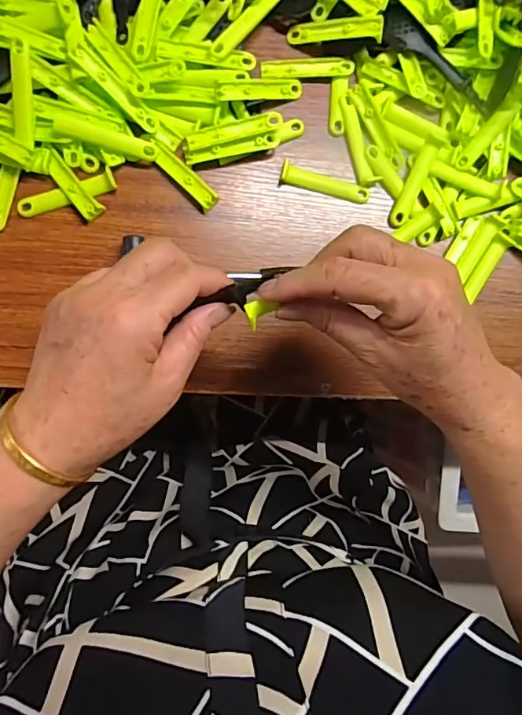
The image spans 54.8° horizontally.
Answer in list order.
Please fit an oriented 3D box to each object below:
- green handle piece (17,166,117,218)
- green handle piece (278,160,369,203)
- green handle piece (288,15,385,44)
[{"bbox_3d":[-0.149,-0.125,0.387,0.075,0.004,0.017,-22,93,-7],"label":"green handle piece"},{"bbox_3d":[0.054,-0.143,0.414,0.075,0.008,0.016,13,89,-7],"label":"green handle piece"},{"bbox_3d":[0.059,-0.261,0.402,0.075,0.007,0.018,7,96,19],"label":"green handle piece"}]

